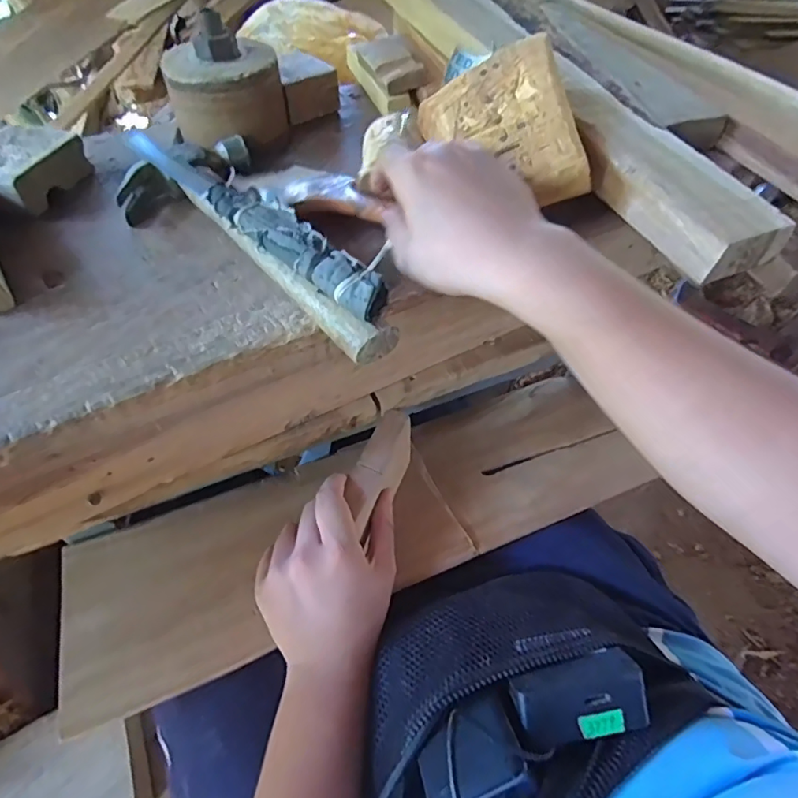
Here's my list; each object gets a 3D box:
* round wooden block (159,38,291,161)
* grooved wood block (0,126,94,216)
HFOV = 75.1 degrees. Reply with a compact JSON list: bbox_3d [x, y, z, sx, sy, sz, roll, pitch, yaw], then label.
[{"bbox_3d":[-0.152,-0.268,0.469,0.099,0.073,0.079,-7,53,-9],"label":"round wooden block"},{"bbox_3d":[-0.314,-0.194,0.434,0.065,0.032,0.082,14,52,7],"label":"grooved wood block"}]

